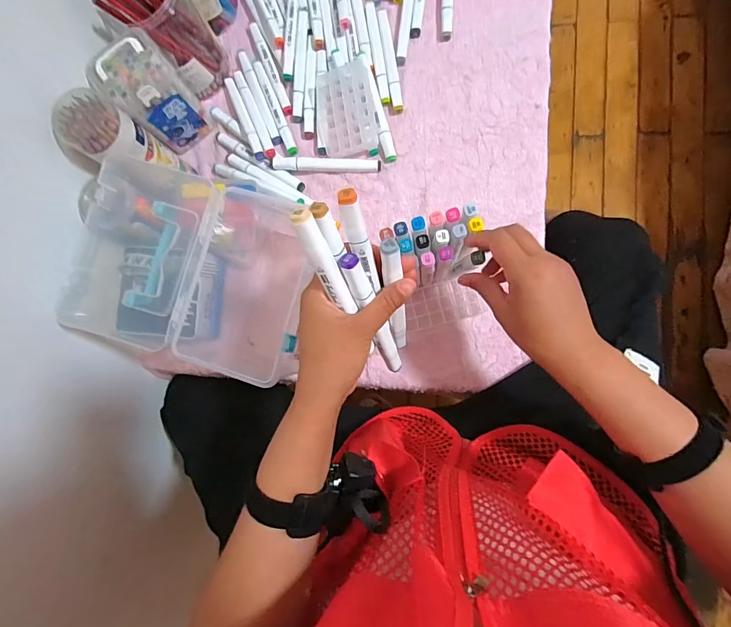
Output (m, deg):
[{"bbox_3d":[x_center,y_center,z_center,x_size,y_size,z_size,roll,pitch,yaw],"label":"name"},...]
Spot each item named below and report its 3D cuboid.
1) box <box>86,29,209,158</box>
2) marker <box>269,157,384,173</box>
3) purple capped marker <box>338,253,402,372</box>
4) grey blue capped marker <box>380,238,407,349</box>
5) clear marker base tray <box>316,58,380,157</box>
[{"bbox_3d":[-0.273,-0.286,0.524,0.086,0.129,0.062,-44,81,3],"label":"box"},{"bbox_3d":[-0.056,-0.207,0.556,0.153,0.015,0.020,4,86,6],"label":"marker"},{"bbox_3d":[0.009,0.006,0.349,0.017,0.148,0.012,-20,46,4],"label":"purple capped marker"},{"bbox_3d":[0.028,-0.011,0.356,0.016,0.148,0.011,-8,55,5],"label":"grey blue capped marker"},{"bbox_3d":[-0.028,-0.280,0.549,0.081,0.018,0.119,-6,92,20],"label":"clear marker base tray"}]

